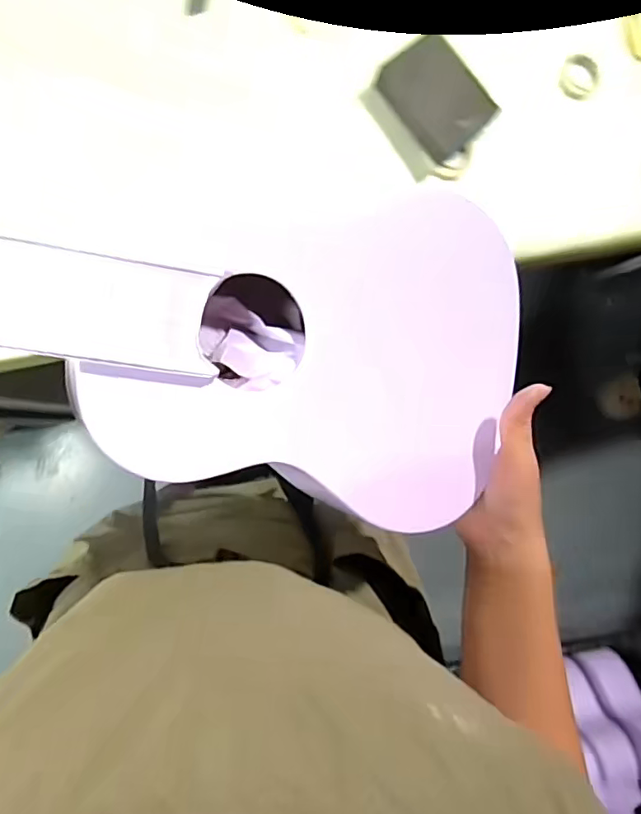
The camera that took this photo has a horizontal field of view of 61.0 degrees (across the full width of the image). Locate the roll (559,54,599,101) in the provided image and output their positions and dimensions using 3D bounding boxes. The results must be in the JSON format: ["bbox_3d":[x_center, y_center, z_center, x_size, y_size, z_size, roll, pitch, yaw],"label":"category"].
[{"bbox_3d":[0.251,-0.319,0.525,0.038,0.013,0.039,0,88,-10],"label":"roll"}]

